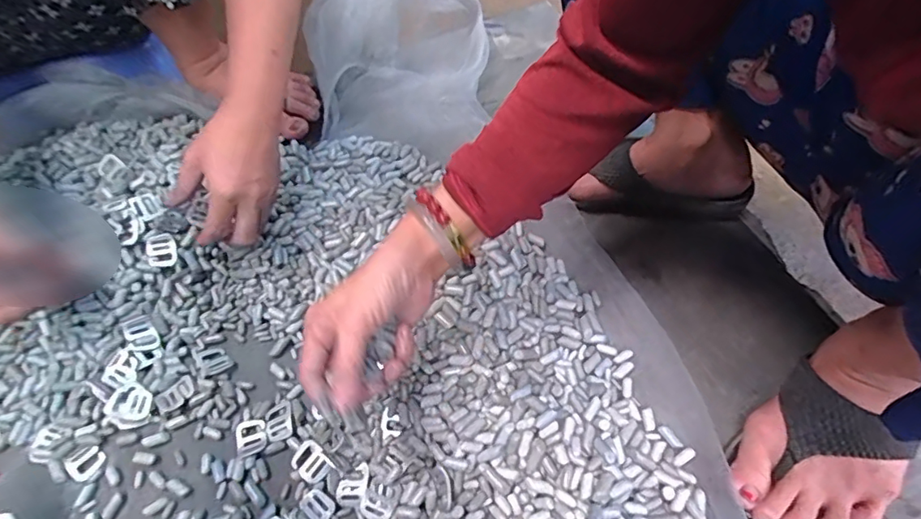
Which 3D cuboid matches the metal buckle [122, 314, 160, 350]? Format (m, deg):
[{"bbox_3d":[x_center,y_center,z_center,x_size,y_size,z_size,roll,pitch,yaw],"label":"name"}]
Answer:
[{"bbox_3d":[-0.304,0.068,0.495,0.023,0.004,0.037,-29,82,-29],"label":"metal buckle"}]

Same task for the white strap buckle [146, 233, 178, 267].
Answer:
[{"bbox_3d":[-0.294,-0.009,0.512,0.027,0.004,0.031,-15,84,-17],"label":"white strap buckle"}]

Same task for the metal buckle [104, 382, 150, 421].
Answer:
[{"bbox_3d":[-0.291,0.127,0.460,0.033,0.006,0.032,27,59,-2],"label":"metal buckle"}]

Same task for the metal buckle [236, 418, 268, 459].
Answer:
[{"bbox_3d":[-0.180,0.153,0.451,0.025,0.005,0.031,-23,57,-10],"label":"metal buckle"}]

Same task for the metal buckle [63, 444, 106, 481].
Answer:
[{"bbox_3d":[-0.320,0.172,0.446,0.027,0.005,0.026,-40,62,-20],"label":"metal buckle"}]

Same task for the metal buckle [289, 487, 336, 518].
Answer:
[{"bbox_3d":[-0.118,0.201,0.415,0.026,0.006,0.034,43,64,4],"label":"metal buckle"}]

